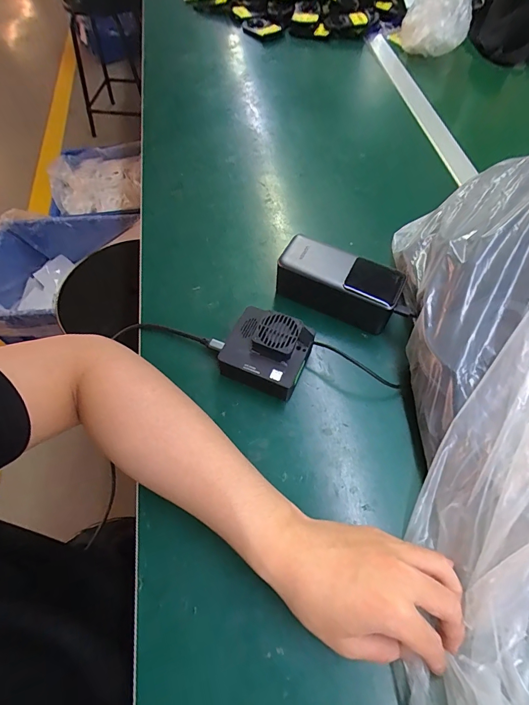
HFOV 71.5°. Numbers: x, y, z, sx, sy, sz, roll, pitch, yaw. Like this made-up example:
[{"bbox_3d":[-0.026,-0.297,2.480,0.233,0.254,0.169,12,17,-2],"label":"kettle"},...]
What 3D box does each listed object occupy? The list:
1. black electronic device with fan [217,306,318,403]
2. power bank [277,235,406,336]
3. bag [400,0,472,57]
[{"bbox_3d":[0.000,0.001,0.365,0.080,0.047,0.076,20,62,10],"label":"black electronic device with fan"},{"bbox_3d":[0.082,-0.074,0.409,0.136,0.065,0.061,23,62,11],"label":"power bank"},{"bbox_3d":[0.324,-0.628,0.689,0.115,0.096,0.101,20,61,7],"label":"bag"}]

